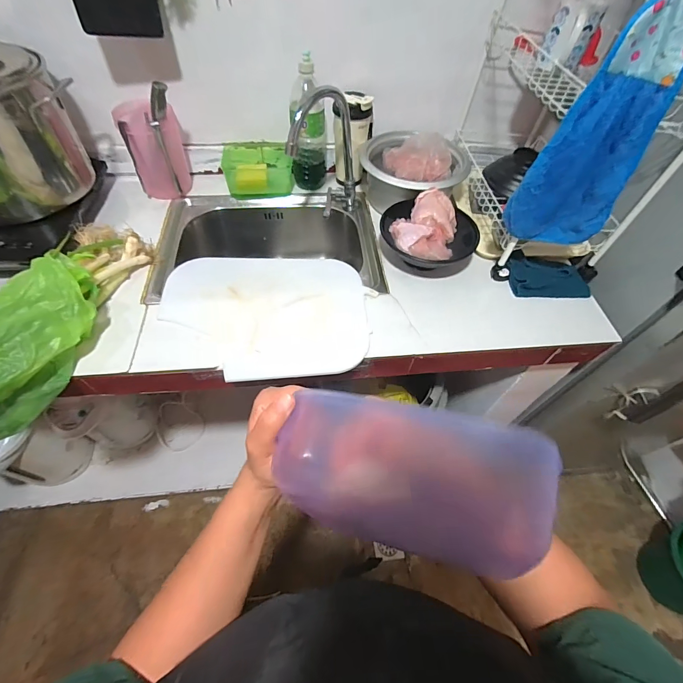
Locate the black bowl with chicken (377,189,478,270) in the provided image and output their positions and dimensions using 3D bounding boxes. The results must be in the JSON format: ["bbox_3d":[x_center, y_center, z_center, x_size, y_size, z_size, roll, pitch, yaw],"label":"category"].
[{"bbox_3d":[0.172,-0.210,0.715,0.190,0.110,0.147,19,57,10],"label":"black bowl with chicken"}]

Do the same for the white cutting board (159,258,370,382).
[{"bbox_3d":[-0.140,-0.053,0.655,0.364,0.018,0.265,-5,62,-6],"label":"white cutting board"}]

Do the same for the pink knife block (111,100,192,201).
[{"bbox_3d":[-0.411,-0.425,0.791,0.121,0.176,0.091,-19,59,-15],"label":"pink knife block"}]

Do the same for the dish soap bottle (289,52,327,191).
[{"bbox_3d":[-0.074,-0.490,0.806,0.082,0.248,0.103,2,55,-2],"label":"dish soap bottle"}]

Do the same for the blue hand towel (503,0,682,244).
[{"bbox_3d":[0.365,-0.279,0.503,0.150,0.318,0.033,13,56,6],"label":"blue hand towel"}]

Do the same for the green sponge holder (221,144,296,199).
[{"bbox_3d":[-0.200,-0.421,0.871,0.169,0.074,0.117,-9,56,-9],"label":"green sponge holder"}]

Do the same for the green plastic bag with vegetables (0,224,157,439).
[{"bbox_3d":[-0.495,-0.064,0.578,0.206,0.135,0.424,13,56,6],"label":"green plastic bag with vegetables"}]

